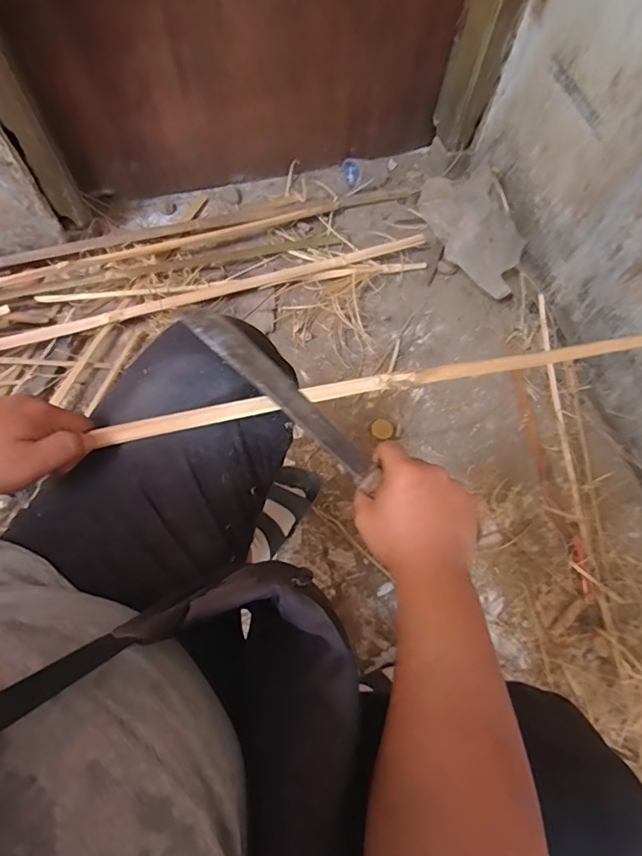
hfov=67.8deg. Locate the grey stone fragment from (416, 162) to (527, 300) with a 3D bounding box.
[{"bbox_3d":[0.326,-0.419,0.991,0.171,0.054,0.311,-11,68,-7],"label":"grey stone fragment"}]

